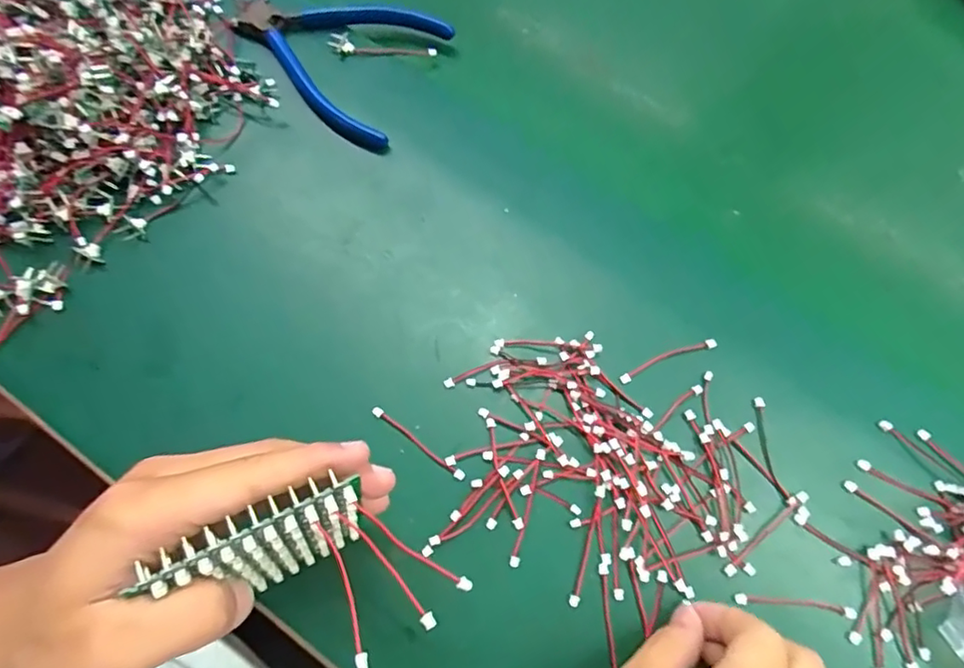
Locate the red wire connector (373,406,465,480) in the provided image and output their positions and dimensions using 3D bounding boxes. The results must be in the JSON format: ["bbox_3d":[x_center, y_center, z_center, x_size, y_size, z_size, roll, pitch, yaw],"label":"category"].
[{"bbox_3d":[-0.033,0.056,0.303,0.058,0.004,0.005,36,73,10],"label":"red wire connector"}]

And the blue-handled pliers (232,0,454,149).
[{"bbox_3d":[-0.093,-0.185,0.372,0.130,0.012,0.103,30,72,8],"label":"blue-handled pliers"}]

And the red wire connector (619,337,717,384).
[{"bbox_3d":[0.102,0.014,0.324,0.058,0.005,0.008,-20,73,-10],"label":"red wire connector"}]

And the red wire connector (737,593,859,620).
[{"bbox_3d":[0.152,0.132,0.286,0.060,0.004,0.006,8,70,0],"label":"red wire connector"}]

